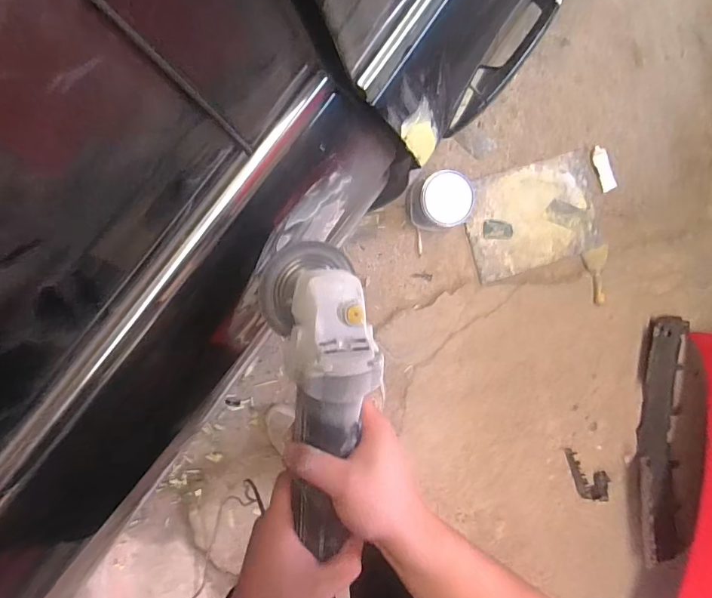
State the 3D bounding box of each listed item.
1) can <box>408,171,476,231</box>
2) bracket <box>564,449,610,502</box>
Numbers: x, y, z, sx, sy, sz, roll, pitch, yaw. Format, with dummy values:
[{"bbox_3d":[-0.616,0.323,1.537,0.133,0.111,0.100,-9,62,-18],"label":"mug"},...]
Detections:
[{"bbox_3d":[0.243,-0.280,1.259,0.157,0.190,0.148,0,93,-9],"label":"can"},{"bbox_3d":[0.786,0.611,1.475,0.244,0.033,0.109,41,89,-5],"label":"bracket"}]

